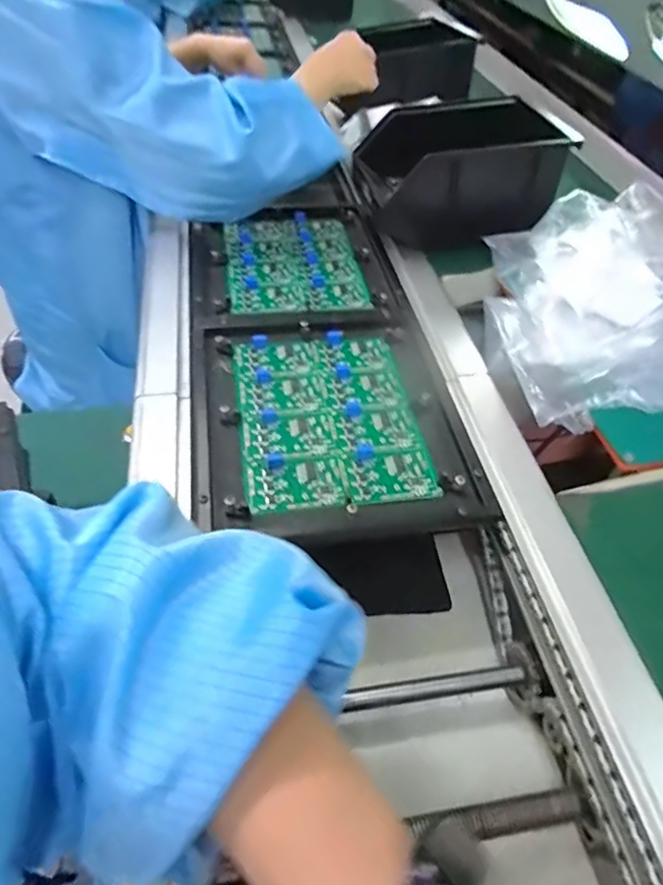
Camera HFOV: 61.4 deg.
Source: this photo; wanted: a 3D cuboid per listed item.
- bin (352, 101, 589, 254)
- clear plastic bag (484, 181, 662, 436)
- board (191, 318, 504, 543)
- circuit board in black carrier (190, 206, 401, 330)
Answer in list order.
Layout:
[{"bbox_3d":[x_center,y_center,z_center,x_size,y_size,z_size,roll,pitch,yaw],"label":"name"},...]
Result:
[{"bbox_3d":[0.155,-0.330,0.698,0.224,0.129,0.149,-2,47,-5],"label":"bin"},{"bbox_3d":[0.298,-0.142,0.569,0.253,0.080,0.319,2,47,-2],"label":"clear plastic bag"},{"bbox_3d":[-0.005,-0.024,0.495,0.226,0.014,0.253,-6,48,-9],"label":"board"},{"bbox_3d":[-0.051,-0.216,0.666,0.214,0.016,0.268,-5,47,-8],"label":"circuit board in black carrier"}]

